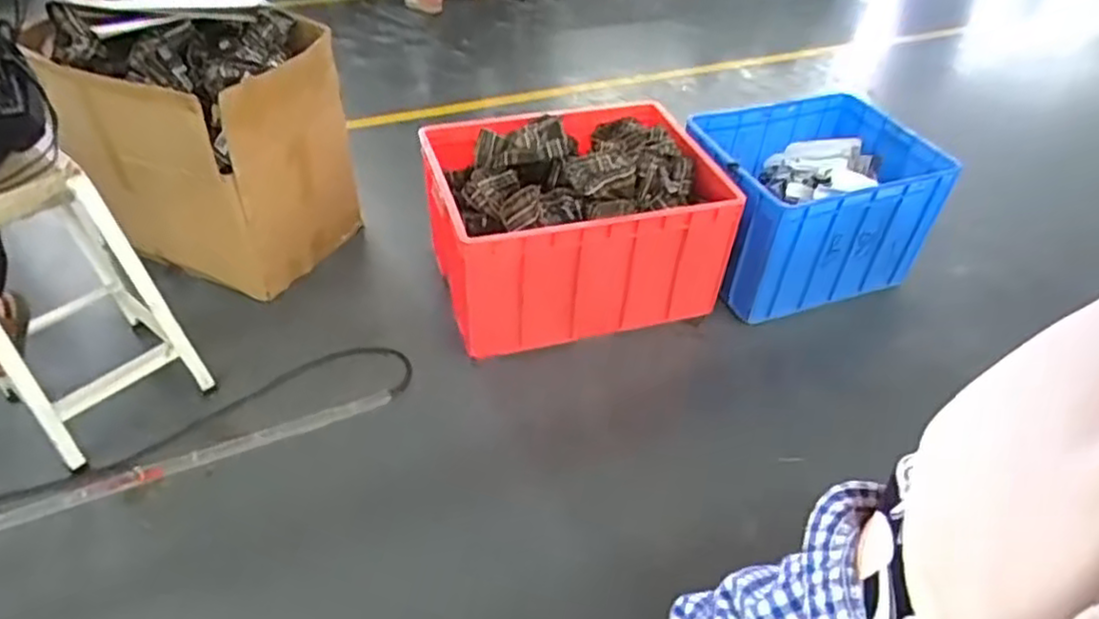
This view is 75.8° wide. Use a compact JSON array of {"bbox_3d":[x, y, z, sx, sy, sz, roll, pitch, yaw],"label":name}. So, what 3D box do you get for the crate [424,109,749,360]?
[{"bbox_3d":[0.055,-0.230,1.847,0.695,0.432,0.515,-12,45,-17],"label":"crate"}]

